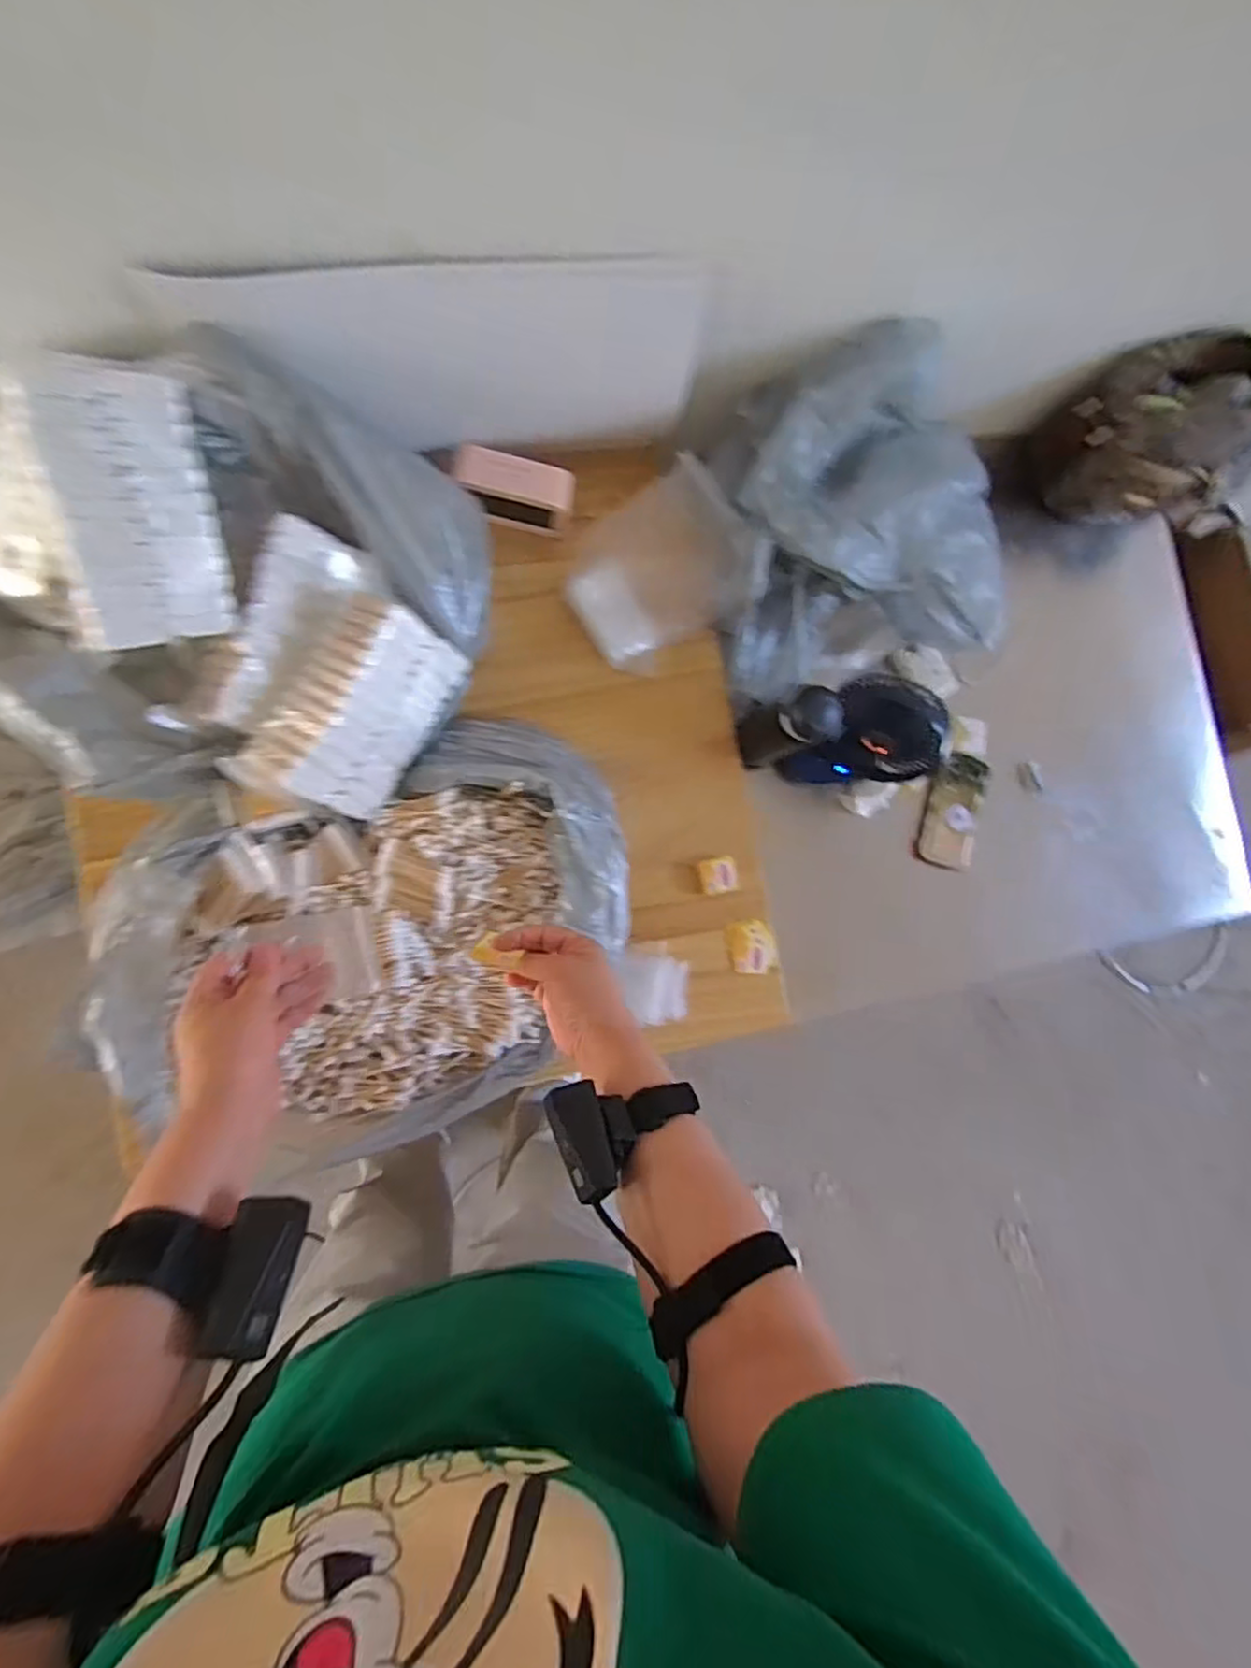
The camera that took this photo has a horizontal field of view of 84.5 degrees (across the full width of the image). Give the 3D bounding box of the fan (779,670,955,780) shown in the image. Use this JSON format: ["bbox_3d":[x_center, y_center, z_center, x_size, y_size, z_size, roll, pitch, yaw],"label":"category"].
[{"bbox_3d":[0.301,-0.128,0.879,0.145,0.206,0.104,6,85,-8],"label":"fan"}]

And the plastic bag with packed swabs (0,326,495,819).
[{"bbox_3d":[-0.385,-0.230,0.621,0.453,0.196,0.403,26,82,-6],"label":"plastic bag with packed swabs"}]

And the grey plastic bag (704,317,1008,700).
[{"bbox_3d":[0.285,-0.387,0.881,0.360,0.240,0.351,-12,87,-10],"label":"grey plastic bag"}]

